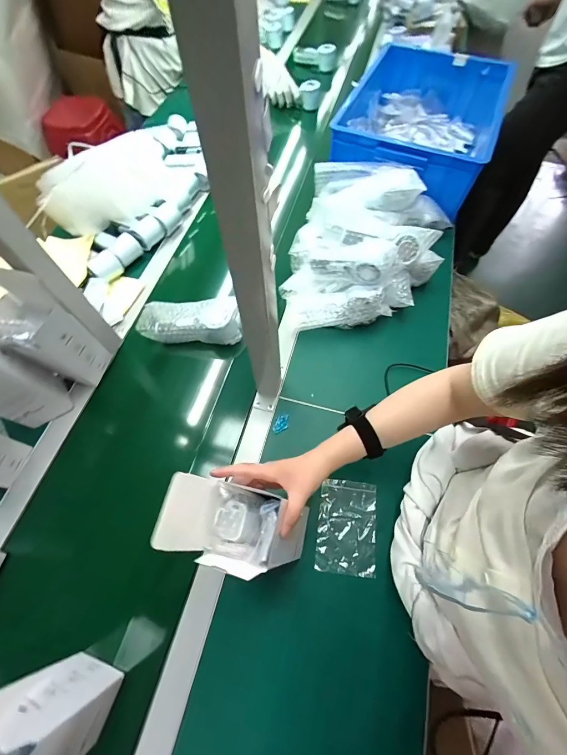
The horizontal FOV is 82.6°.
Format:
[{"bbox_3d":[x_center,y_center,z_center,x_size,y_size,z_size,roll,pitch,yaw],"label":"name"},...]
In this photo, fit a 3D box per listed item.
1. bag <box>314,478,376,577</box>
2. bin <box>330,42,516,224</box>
[{"bbox_3d":[0.100,0.231,0.507,0.088,0.010,0.131,7,62,4],"label":"bag"},{"bbox_3d":[0.347,-0.654,0.830,0.349,0.158,0.481,21,63,11],"label":"bin"}]

